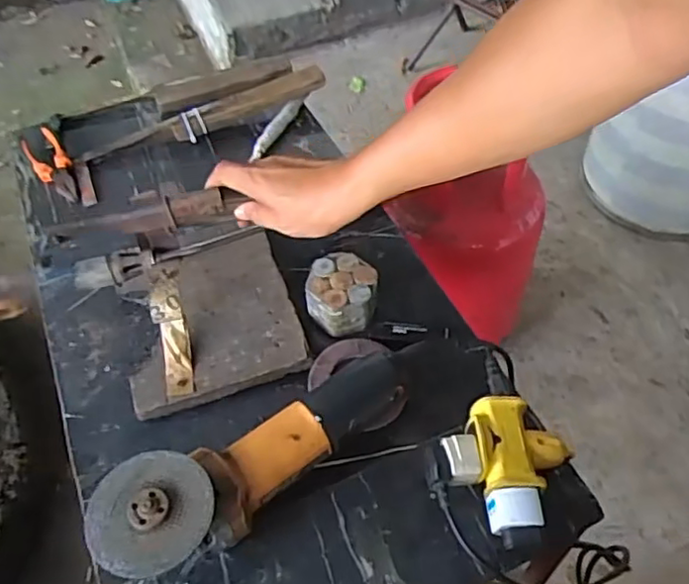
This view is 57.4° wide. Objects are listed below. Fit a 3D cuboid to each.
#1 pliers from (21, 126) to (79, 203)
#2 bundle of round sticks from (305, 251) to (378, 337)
[{"bbox_3d":[-0.383,-0.166,0.826,0.044,0.012,0.141,-37,62,-6],"label":"pliers"},{"bbox_3d":[-0.003,0.000,0.665,0.072,0.046,0.081,5,51,5],"label":"bundle of round sticks"}]

